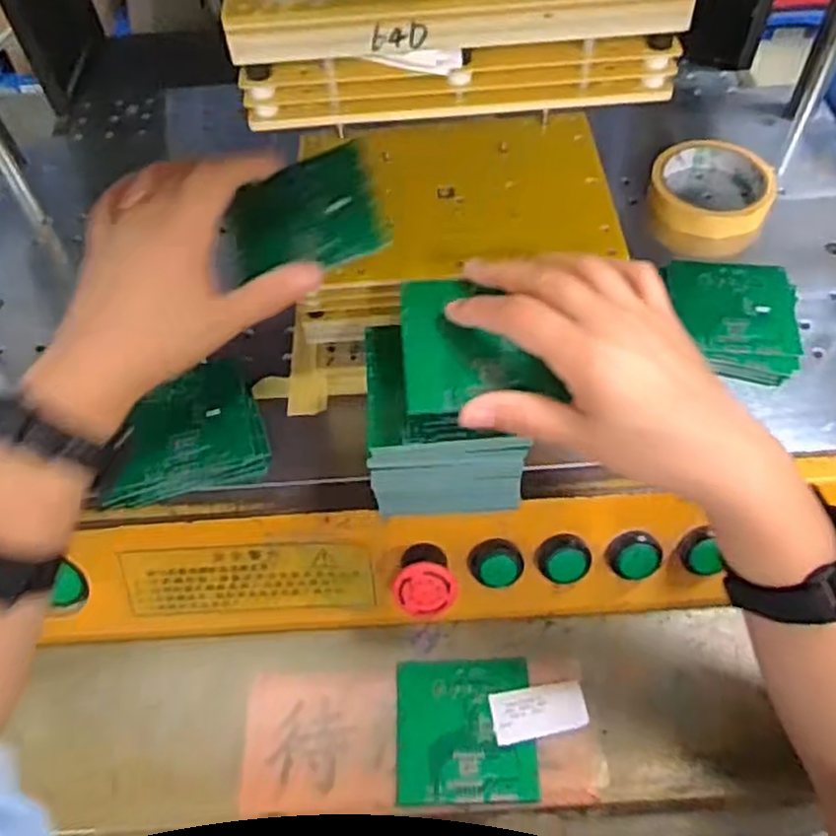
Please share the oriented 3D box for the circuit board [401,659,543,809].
[{"bbox_3d":[0.029,0.190,0.447,0.082,0.006,0.082,-3,57,2],"label":"circuit board"}]

